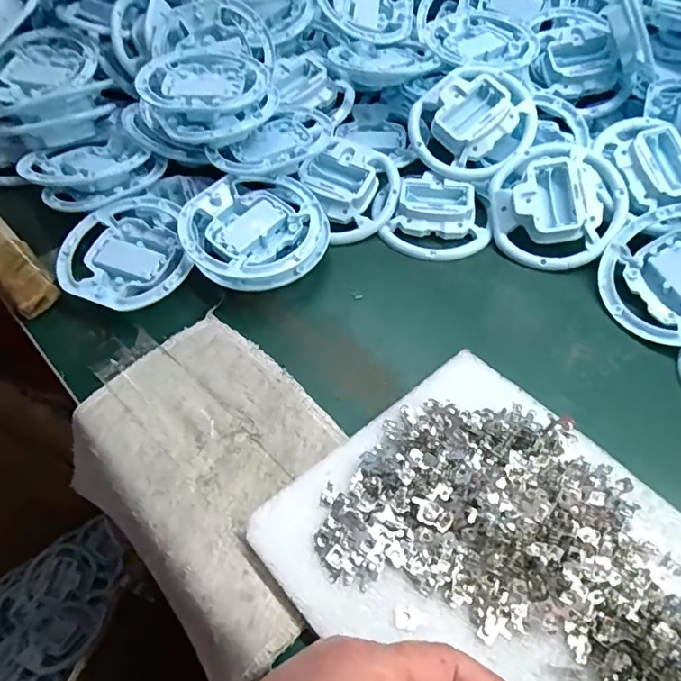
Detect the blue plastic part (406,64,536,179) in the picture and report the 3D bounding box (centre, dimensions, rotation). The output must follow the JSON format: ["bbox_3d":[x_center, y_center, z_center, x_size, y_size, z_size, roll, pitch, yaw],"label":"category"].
[{"bbox_3d":[0.111,-0.184,0.460,0.100,0.036,0.098,5,84,5],"label":"blue plastic part"}]

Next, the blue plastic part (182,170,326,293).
[{"bbox_3d":[-0.066,-0.085,0.409,0.103,0.023,0.100,-2,55,2],"label":"blue plastic part"}]

